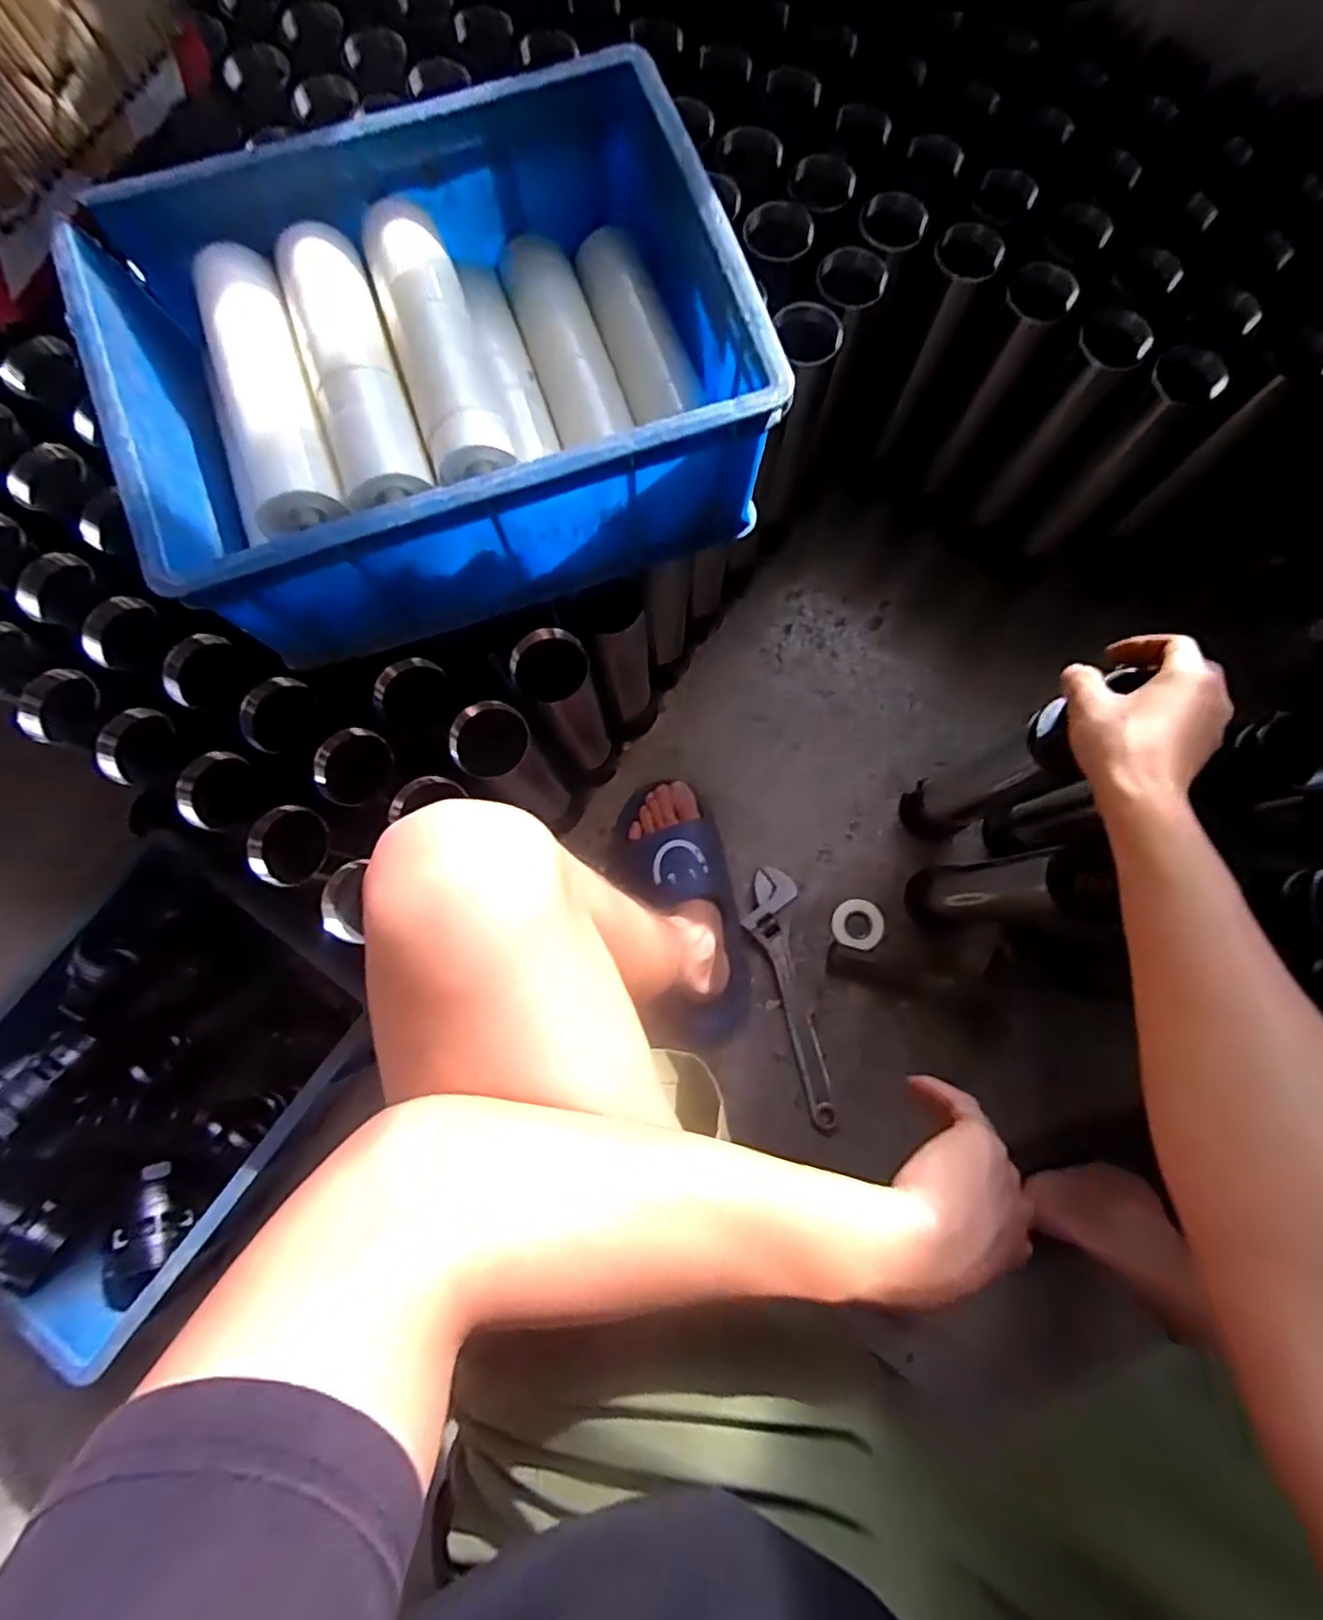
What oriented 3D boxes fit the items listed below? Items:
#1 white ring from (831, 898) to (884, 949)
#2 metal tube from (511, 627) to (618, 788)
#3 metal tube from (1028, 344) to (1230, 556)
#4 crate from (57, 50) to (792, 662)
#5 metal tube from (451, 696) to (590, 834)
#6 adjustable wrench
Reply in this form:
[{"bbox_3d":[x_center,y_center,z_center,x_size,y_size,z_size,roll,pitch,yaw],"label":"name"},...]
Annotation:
[{"bbox_3d":[0.231,0.133,0.776,0.058,0.006,0.056,0,80,1],"label":"white ring"},{"bbox_3d":[-0.085,-0.087,0.663,0.056,0.311,0.055,0,80,1],"label":"metal tube"},{"bbox_3d":[0.462,-0.356,0.689,0.058,0.232,0.064,42,83,8],"label":"metal tube"},{"bbox_3d":[-0.154,-0.309,0.494,0.393,0.162,0.295,-19,80,-3],"label":"crate"},{"bbox_3d":[-0.136,-0.028,0.650,0.067,0.290,0.069,0,80,1],"label":"metal tube"},{"bbox_3d":[0.143,0.211,0.748,0.061,0.022,0.288,-8,80,-1],"label":"adjustable wrench"}]

